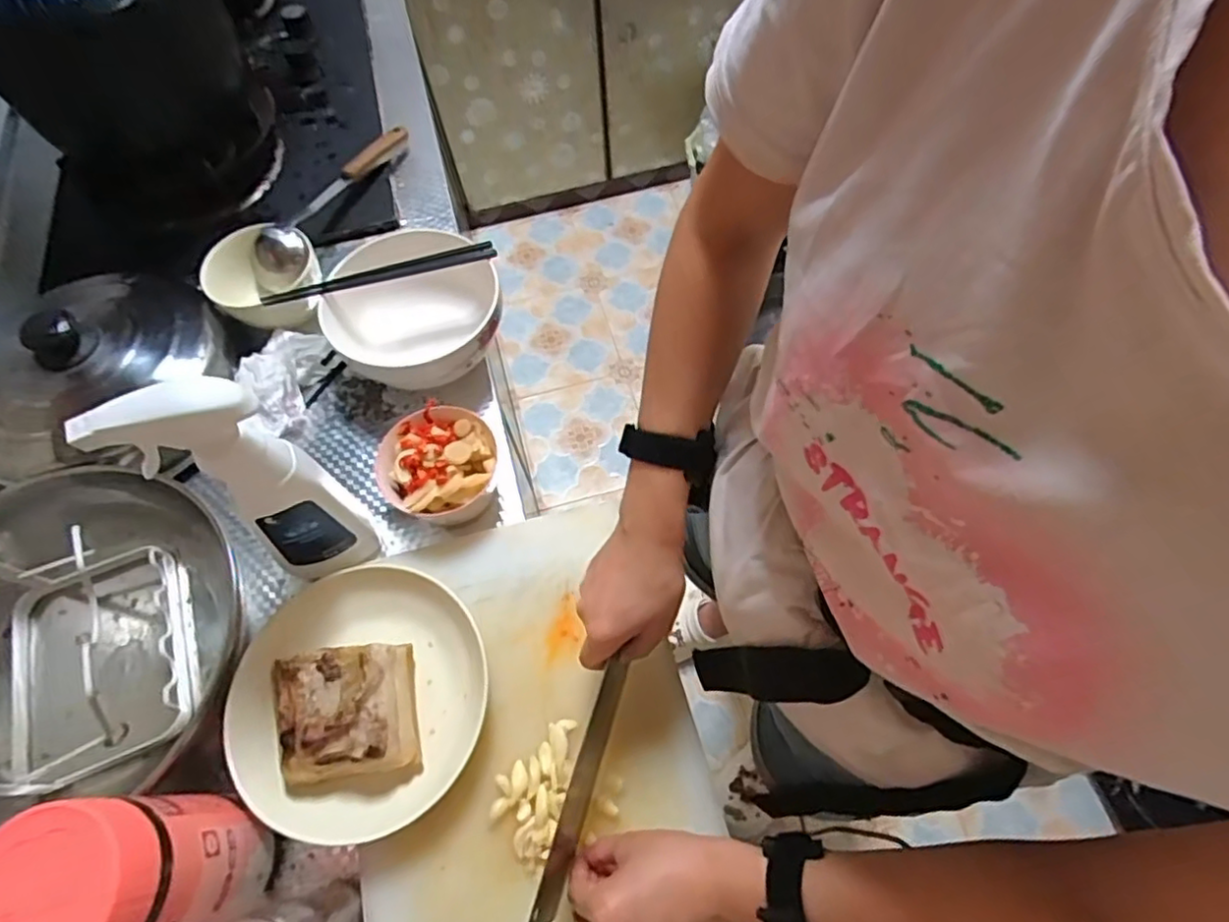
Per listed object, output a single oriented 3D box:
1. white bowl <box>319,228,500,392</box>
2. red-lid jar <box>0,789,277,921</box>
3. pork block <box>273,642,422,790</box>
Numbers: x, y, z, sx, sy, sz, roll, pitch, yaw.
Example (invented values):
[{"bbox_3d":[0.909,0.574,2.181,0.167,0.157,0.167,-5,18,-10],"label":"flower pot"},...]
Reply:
[{"bbox_3d":[-0.205,-0.147,0.680,0.166,0.085,0.168,-1,63,2],"label":"white bowl"},{"bbox_3d":[-0.305,0.265,0.410,0.086,0.154,0.092,-1,63,2],"label":"red-lid jar"},{"bbox_3d":[-0.208,0.191,0.498,0.100,0.039,0.103,-12,63,-4],"label":"pork block"}]

